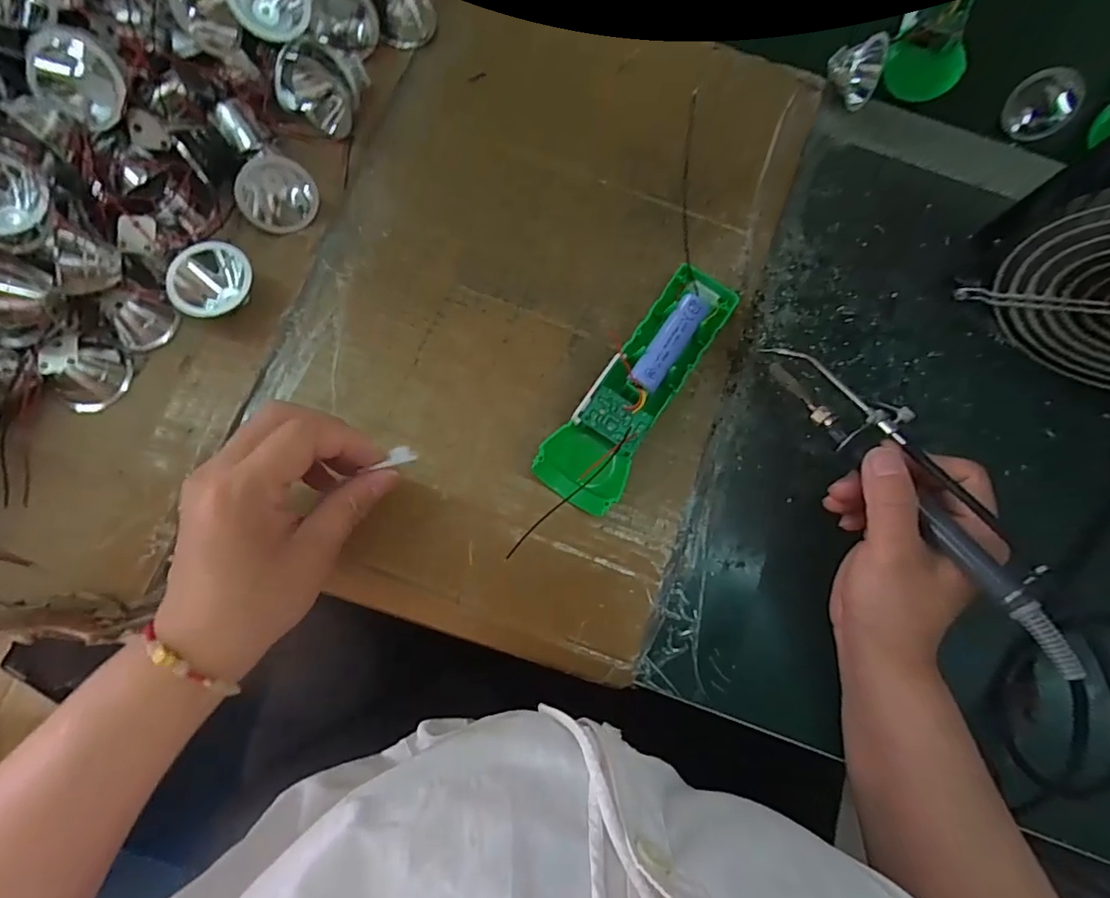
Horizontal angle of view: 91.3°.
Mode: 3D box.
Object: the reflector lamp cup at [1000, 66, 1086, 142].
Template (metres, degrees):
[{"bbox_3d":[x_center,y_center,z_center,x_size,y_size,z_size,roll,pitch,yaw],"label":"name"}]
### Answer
[{"bbox_3d":[0.322,-0.227,0.355,0.039,0.031,0.037,0,85,-3],"label":"reflector lamp cup"}]

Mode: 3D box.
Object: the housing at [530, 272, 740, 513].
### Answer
[{"bbox_3d":[0.051,-0.036,0.318,0.048,0.033,0.158,37,80,5],"label":"housing"}]

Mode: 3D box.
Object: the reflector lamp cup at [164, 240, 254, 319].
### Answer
[{"bbox_3d":[-0.191,-0.094,0.306,0.037,0.030,0.043,41,80,5],"label":"reflector lamp cup"}]

